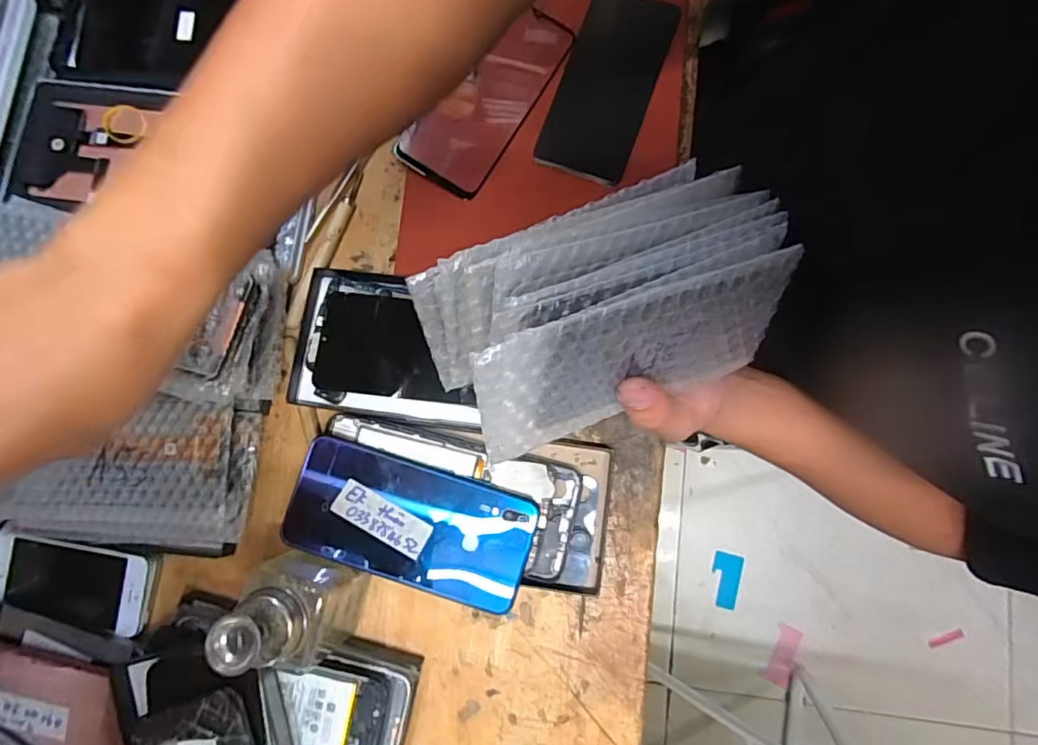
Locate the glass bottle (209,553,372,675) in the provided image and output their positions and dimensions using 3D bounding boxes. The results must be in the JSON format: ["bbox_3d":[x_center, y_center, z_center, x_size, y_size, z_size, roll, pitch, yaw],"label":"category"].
[{"bbox_3d":[-0.132,0.142,0.326,0.053,0.118,0.051,0,79,1],"label":"glass bottle"}]

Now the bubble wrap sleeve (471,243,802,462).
[{"bbox_3d":[0.062,-0.011,0.282,0.173,0.081,0.011,-20,49,-16],"label":"bubble wrap sleeve"}]

